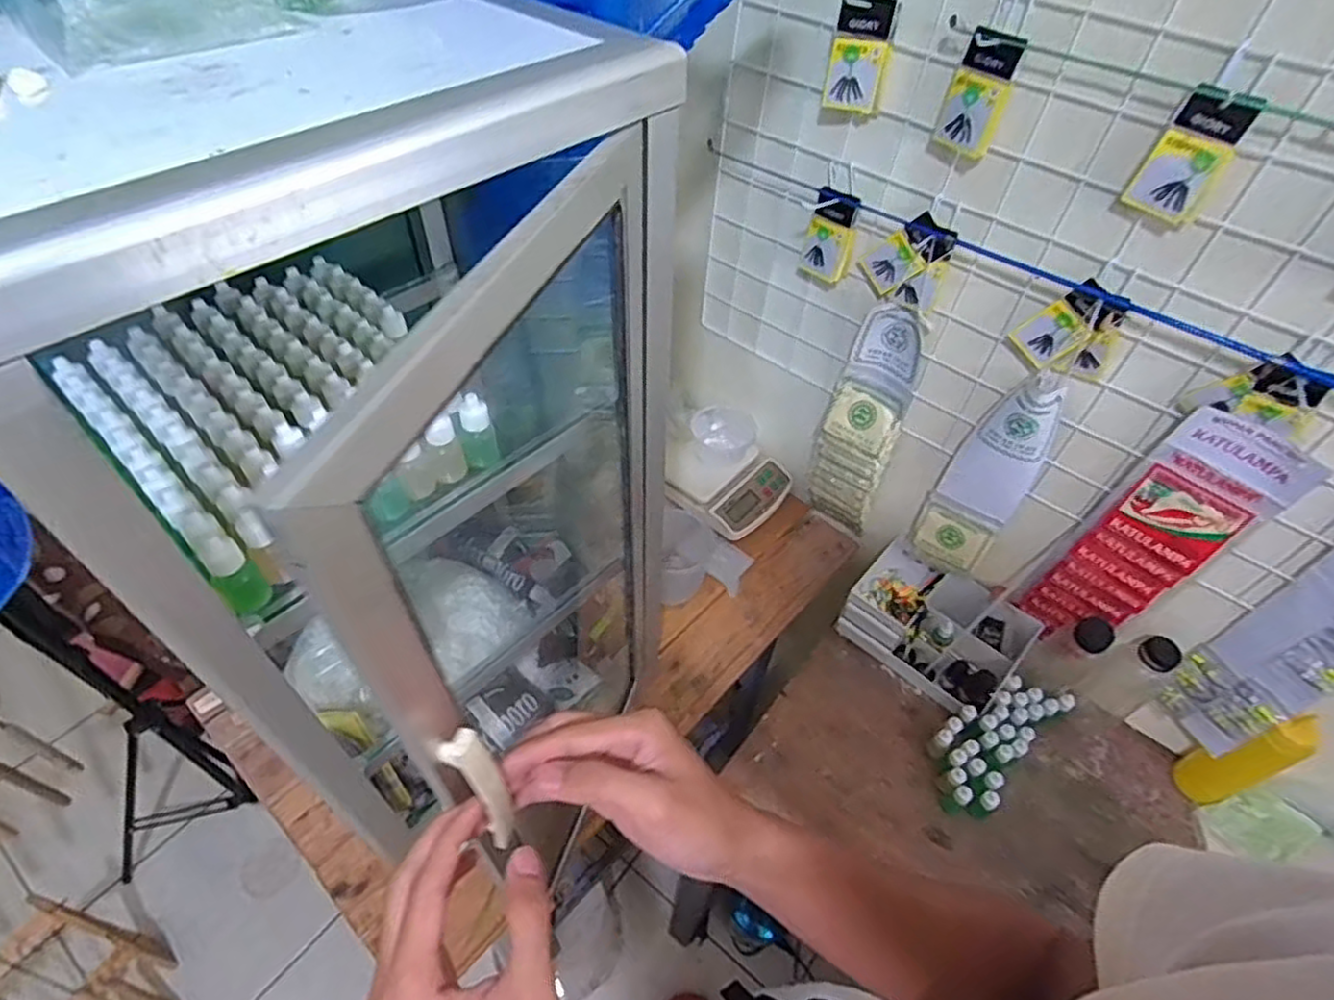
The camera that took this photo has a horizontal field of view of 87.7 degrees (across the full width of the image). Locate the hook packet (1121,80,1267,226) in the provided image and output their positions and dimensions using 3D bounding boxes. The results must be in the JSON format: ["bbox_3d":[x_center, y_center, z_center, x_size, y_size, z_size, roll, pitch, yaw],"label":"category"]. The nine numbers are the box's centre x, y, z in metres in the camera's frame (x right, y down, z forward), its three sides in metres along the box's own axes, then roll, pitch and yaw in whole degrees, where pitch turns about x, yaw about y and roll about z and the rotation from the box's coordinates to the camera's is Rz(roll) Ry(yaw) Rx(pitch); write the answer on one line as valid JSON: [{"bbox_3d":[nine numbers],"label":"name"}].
[{"bbox_3d":[0.421,-0.276,0.558,0.054,0.105,0.017,41,70,19],"label":"hook packet"}]

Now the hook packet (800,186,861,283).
[{"bbox_3d":[0.187,-0.302,0.798,0.015,0.099,0.054,-31,59,-28],"label":"hook packet"}]

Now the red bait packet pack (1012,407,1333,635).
[{"bbox_3d":[0.527,0.051,0.777,0.128,0.364,0.023,37,56,24],"label":"red bait packet pack"}]

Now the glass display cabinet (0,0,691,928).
[{"bbox_3d":[-0.209,-0.010,0.569,0.312,0.645,0.366,38,56,24],"label":"glass display cabinet"}]

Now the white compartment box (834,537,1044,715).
[{"bbox_3d":[0.384,0.176,0.992,0.229,0.096,0.156,38,56,24],"label":"white compartment box"}]

